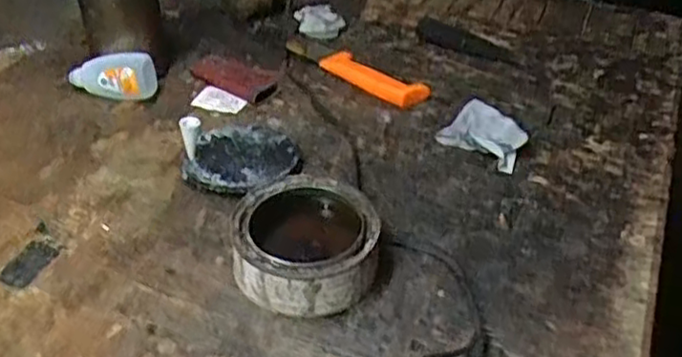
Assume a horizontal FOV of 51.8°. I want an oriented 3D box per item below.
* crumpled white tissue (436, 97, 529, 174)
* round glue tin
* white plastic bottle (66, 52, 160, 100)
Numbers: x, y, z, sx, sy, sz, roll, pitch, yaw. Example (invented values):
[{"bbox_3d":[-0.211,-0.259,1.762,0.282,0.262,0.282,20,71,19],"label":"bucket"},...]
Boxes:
[{"bbox_3d":[0.131,-0.041,0.637,0.076,0.031,0.043,30,46,30],"label":"crumpled white tissue"},{"bbox_3d":[-0.026,0.047,0.510,0.102,0.046,0.099,2,39,-1],"label":"round glue tin"},{"bbox_3d":[-0.221,-0.098,0.679,0.083,0.050,0.024,7,39,5],"label":"white plastic bottle"}]

